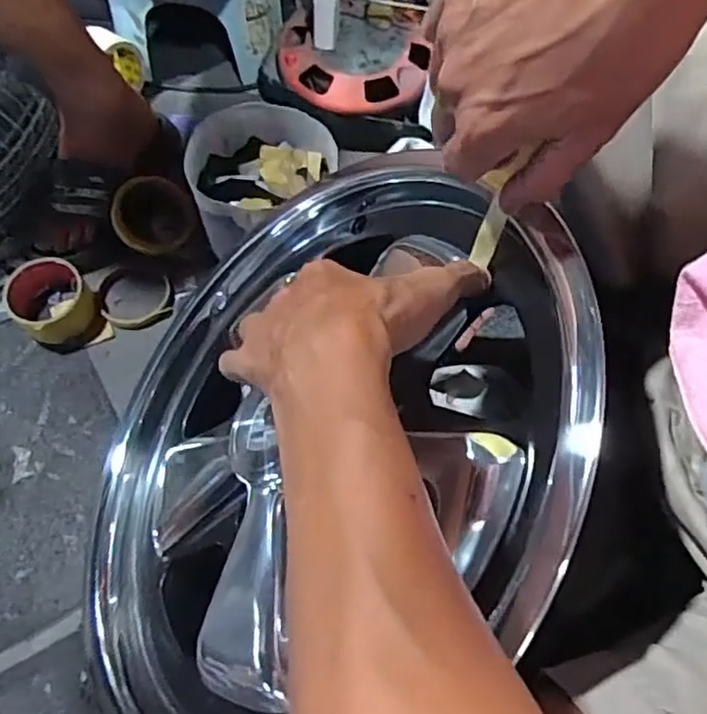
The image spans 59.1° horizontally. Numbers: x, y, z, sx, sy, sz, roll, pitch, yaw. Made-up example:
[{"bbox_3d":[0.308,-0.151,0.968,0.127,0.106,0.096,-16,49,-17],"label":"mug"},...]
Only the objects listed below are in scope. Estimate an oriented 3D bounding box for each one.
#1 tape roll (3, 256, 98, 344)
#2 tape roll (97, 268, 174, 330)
[{"bbox_3d":[-0.343,-0.066,0.705,0.086,0.044,0.097,-27,67,-13],"label":"tape roll"},{"bbox_3d":[-0.252,-0.072,0.725,0.084,0.020,0.085,0,64,-1],"label":"tape roll"}]

